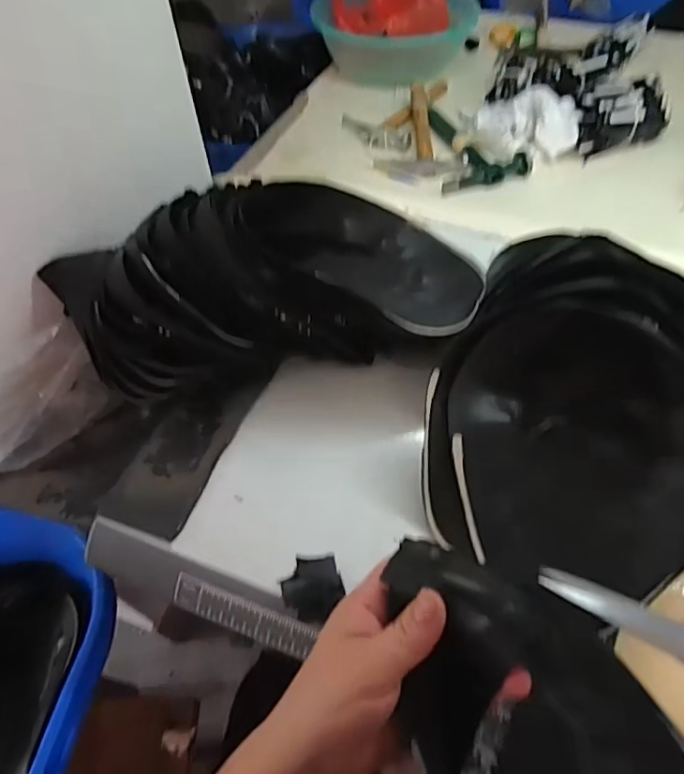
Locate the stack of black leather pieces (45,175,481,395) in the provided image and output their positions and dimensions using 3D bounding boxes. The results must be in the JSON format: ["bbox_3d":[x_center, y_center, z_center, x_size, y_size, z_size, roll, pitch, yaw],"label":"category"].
[{"bbox_3d":[-0.082,-0.095,0.510,0.389,0.141,0.180,-4,54,-1],"label":"stack of black leather pieces"}]

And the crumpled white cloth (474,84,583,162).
[{"bbox_3d":[0.284,-0.415,0.848,0.139,0.076,0.127,-17,55,-11],"label":"crumpled white cloth"}]

